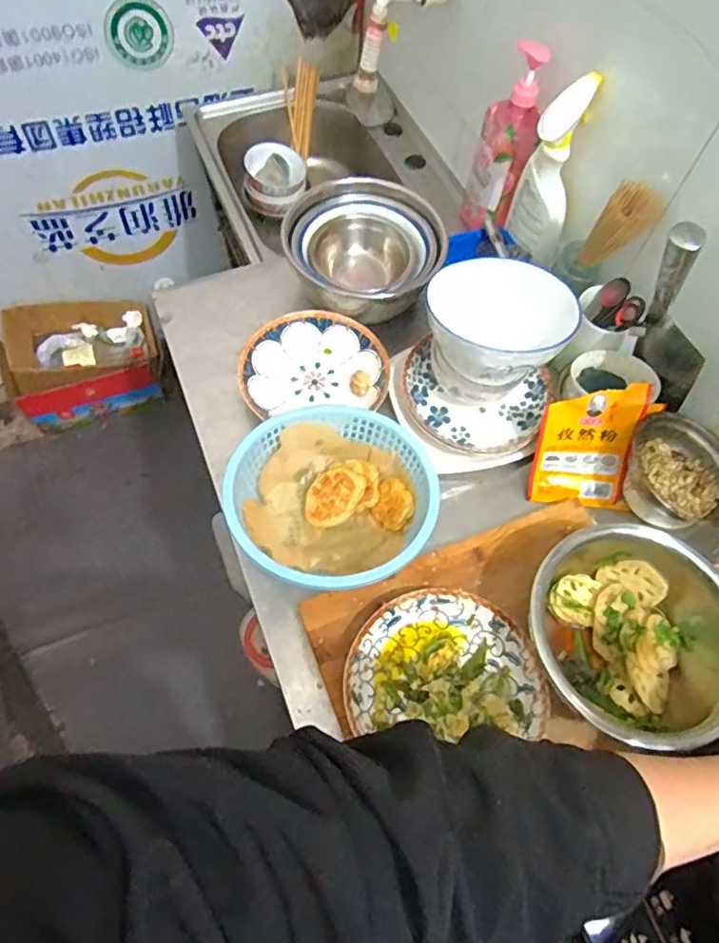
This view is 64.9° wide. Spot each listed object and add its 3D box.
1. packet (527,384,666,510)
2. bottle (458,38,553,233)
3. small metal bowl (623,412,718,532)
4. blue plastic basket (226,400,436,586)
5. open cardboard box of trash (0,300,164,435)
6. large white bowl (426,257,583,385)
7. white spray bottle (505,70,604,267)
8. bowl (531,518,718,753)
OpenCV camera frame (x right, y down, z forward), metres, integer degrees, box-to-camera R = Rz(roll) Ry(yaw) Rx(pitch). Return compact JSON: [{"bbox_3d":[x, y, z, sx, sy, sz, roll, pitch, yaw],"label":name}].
[{"bbox_3d":[0.290,-0.029,0.705,0.128,0.164,0.018,7,26,1],"label":"packet"},{"bbox_3d":[0.212,-0.473,0.826,0.077,0.236,0.081,16,63,4],"label":"bottle"},{"bbox_3d":[0.395,0.005,0.706,0.125,0.075,0.141,-5,64,-6],"label":"small metal bowl"},{"bbox_3d":[-0.032,0.030,0.661,0.226,0.077,0.228,2,63,-3],"label":"blue plastic basket"},{"bbox_3d":[-0.752,-0.289,1.568,0.390,0.246,0.245,-19,66,-13],"label":"open cardboard box of trash"},{"bbox_3d":[0.168,-0.182,0.692,0.166,0.086,0.138,38,67,14],"label":"large white bowl"},{"bbox_3d":[0.260,-0.394,0.768,0.080,0.226,0.080,19,64,6],"label":"white spray bottle"},{"bbox_3d":[0.285,0.163,0.611,0.214,0.111,0.206,2,63,-3],"label":"bowl"}]

